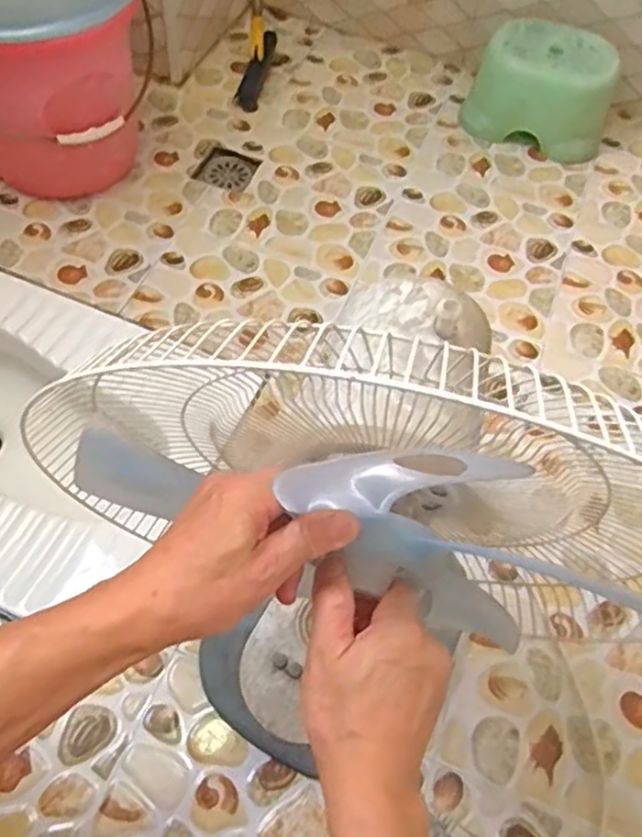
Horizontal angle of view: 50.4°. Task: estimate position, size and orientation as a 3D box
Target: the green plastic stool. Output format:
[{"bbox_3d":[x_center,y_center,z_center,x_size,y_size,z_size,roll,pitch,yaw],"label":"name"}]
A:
[{"bbox_3d":[0.409,-0.608,1.254,0.256,0.138,0.189,21,59,9],"label":"green plastic stool"}]

